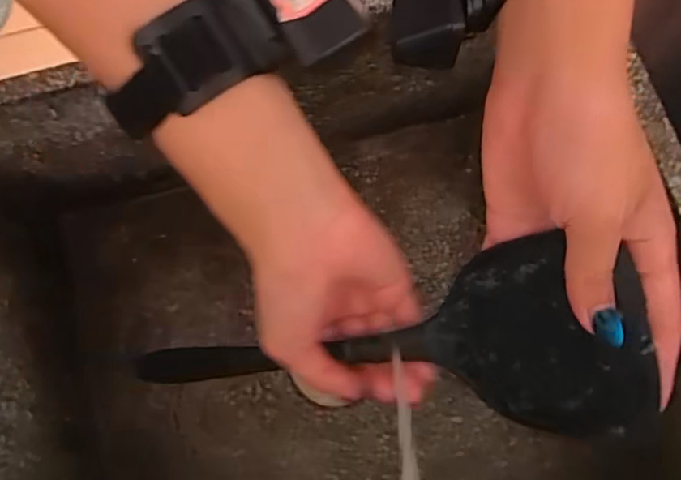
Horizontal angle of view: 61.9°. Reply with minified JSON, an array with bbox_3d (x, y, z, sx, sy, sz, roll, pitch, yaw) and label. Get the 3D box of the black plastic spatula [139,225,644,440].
[{"bbox_3d":[-0.014,0.064,0.337,0.348,0.029,0.084,-11,72,35],"label":"black plastic spatula"}]

